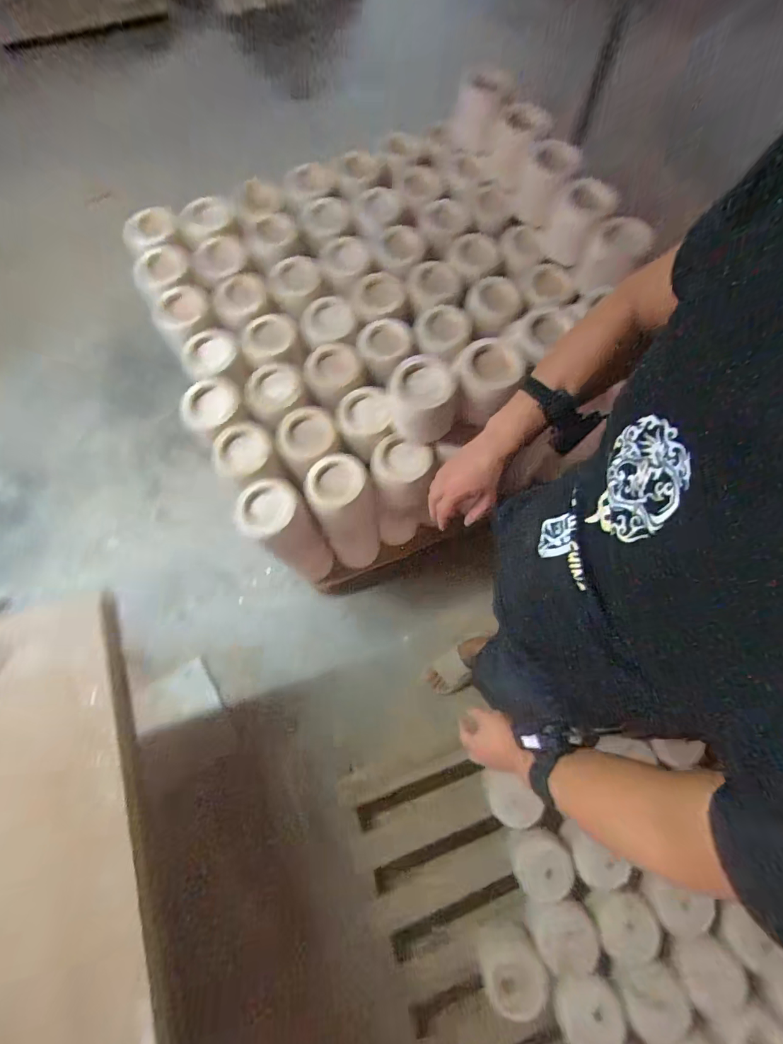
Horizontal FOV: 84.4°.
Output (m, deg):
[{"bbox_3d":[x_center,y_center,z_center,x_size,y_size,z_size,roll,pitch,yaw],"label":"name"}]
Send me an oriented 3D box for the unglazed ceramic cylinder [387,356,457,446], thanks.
[{"bbox_3d":[0.061,-0.244,0.880,0.126,0.129,0.127,-2,72,-1],"label":"unglazed ceramic cylinder"}]

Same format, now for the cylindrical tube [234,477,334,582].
[{"bbox_3d":[-0.248,0.042,1.083,0.136,0.466,0.131,0,72,-1],"label":"cylindrical tube"}]

